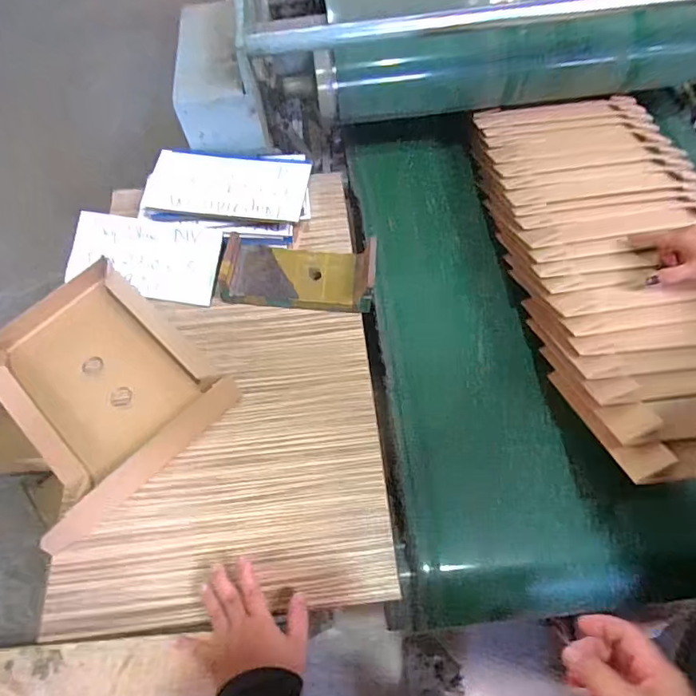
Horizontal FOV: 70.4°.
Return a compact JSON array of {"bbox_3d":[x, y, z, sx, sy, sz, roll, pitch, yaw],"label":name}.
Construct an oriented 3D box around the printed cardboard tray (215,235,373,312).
[{"bbox_3d":[-0.076,-0.119,0.755,0.234,0.065,0.105,7,63,3],"label":"printed cardboard tray"}]

